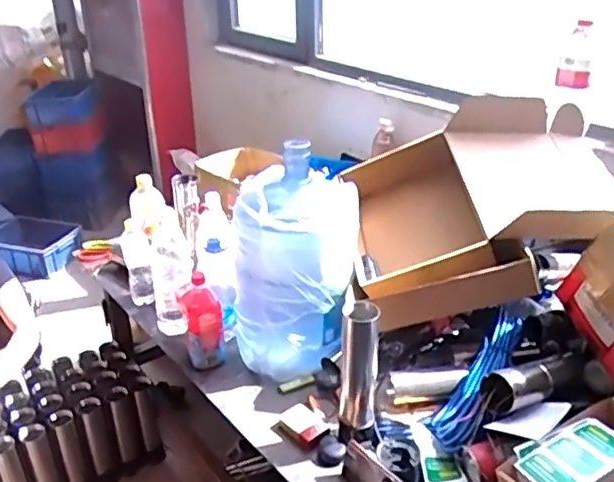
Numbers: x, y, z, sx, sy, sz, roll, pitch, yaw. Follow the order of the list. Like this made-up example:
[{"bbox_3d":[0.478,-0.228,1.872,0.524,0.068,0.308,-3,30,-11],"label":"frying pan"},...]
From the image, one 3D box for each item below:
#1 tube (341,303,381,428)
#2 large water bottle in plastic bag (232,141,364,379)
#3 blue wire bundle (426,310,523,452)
[{"bbox_3d":[0.097,0.226,1.139,0.053,0.250,0.052,-1,28,1],"label":"tube"},{"bbox_3d":[-0.023,0.036,1.378,0.284,0.431,0.245,-4,28,-5],"label":"large water bottle in plastic bag"},{"bbox_3d":[0.334,0.255,1.203,0.090,0.072,0.325,20,53,34],"label":"blue wire bundle"}]

